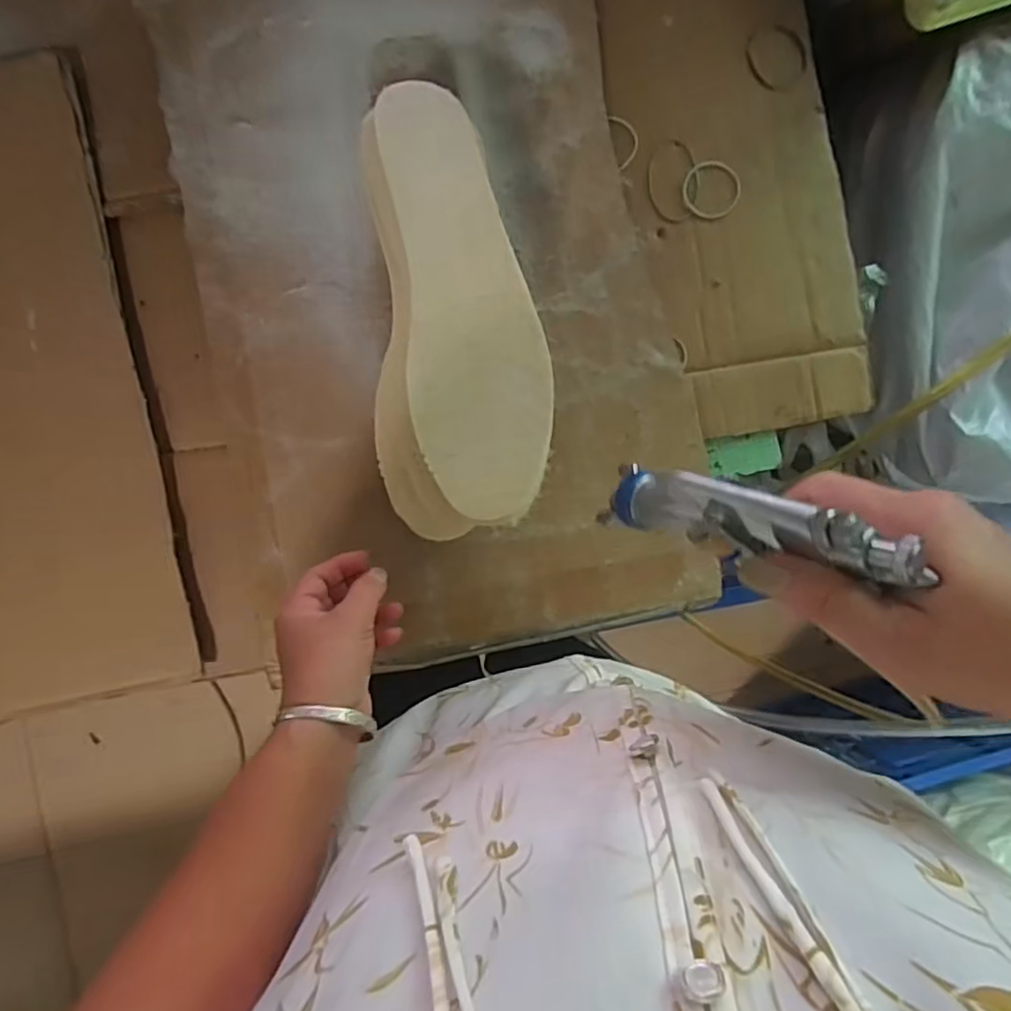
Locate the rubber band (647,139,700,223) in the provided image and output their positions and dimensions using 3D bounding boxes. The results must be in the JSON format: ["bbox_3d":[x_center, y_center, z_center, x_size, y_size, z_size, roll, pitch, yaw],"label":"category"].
[{"bbox_3d":[0.142,-0.276,0.559,0.043,0.006,0.072,-6,86,-1],"label":"rubber band"}]

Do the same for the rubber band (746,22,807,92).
[{"bbox_3d":[0.234,-0.386,0.567,0.055,0.004,0.058,0,89,-7],"label":"rubber band"}]

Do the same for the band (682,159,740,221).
[{"bbox_3d":[0.174,-0.265,0.554,0.048,0.004,0.049,0,93,0],"label":"band"}]

